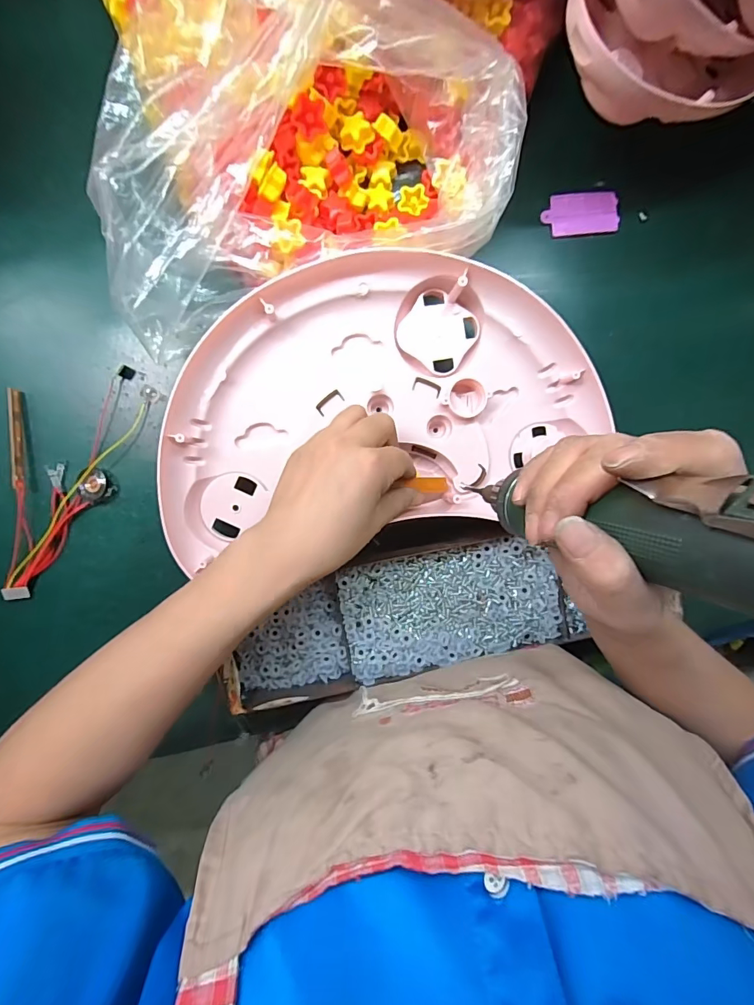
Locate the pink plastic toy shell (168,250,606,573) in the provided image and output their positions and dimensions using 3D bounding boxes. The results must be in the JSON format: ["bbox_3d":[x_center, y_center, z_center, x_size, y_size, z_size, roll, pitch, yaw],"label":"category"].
[{"bbox_3d":[0.003,-0.078,0.339,0.330,0.045,0.206,-8,94,-5],"label":"pink plastic toy shell"}]

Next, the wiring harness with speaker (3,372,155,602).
[{"bbox_3d":[-0.270,-0.022,0.359,0.097,0.015,0.209,26,90,-6],"label":"wiring harness with speaker"}]

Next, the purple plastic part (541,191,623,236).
[{"bbox_3d":[0.179,-0.256,0.383,0.067,0.007,0.036,-7,94,-5],"label":"purple plastic part"}]

